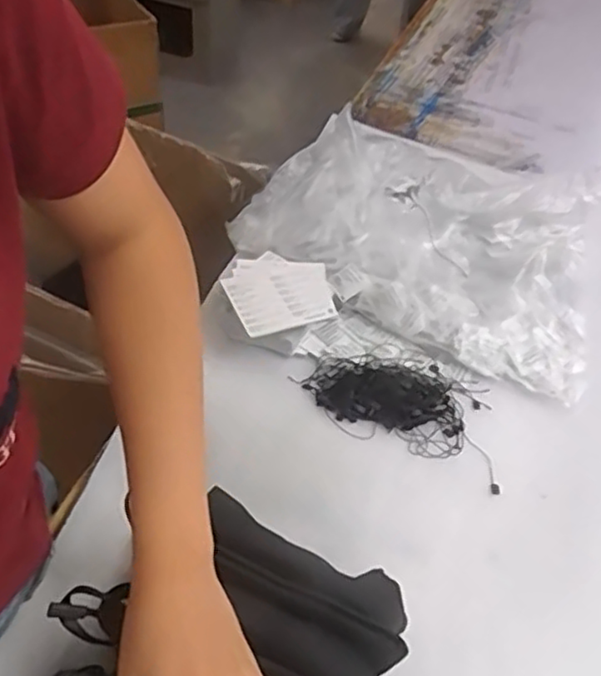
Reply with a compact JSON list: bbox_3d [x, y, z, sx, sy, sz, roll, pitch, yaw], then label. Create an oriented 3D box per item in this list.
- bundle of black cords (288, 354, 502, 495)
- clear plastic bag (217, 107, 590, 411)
[{"bbox_3d":[0.110,0.066,0.695,0.208,0.019,0.122,19,46,12],"label":"bundle of black cords"},{"bbox_3d":[0.168,-0.146,0.866,0.466,0.085,0.367,25,48,17],"label":"clear plastic bag"}]

